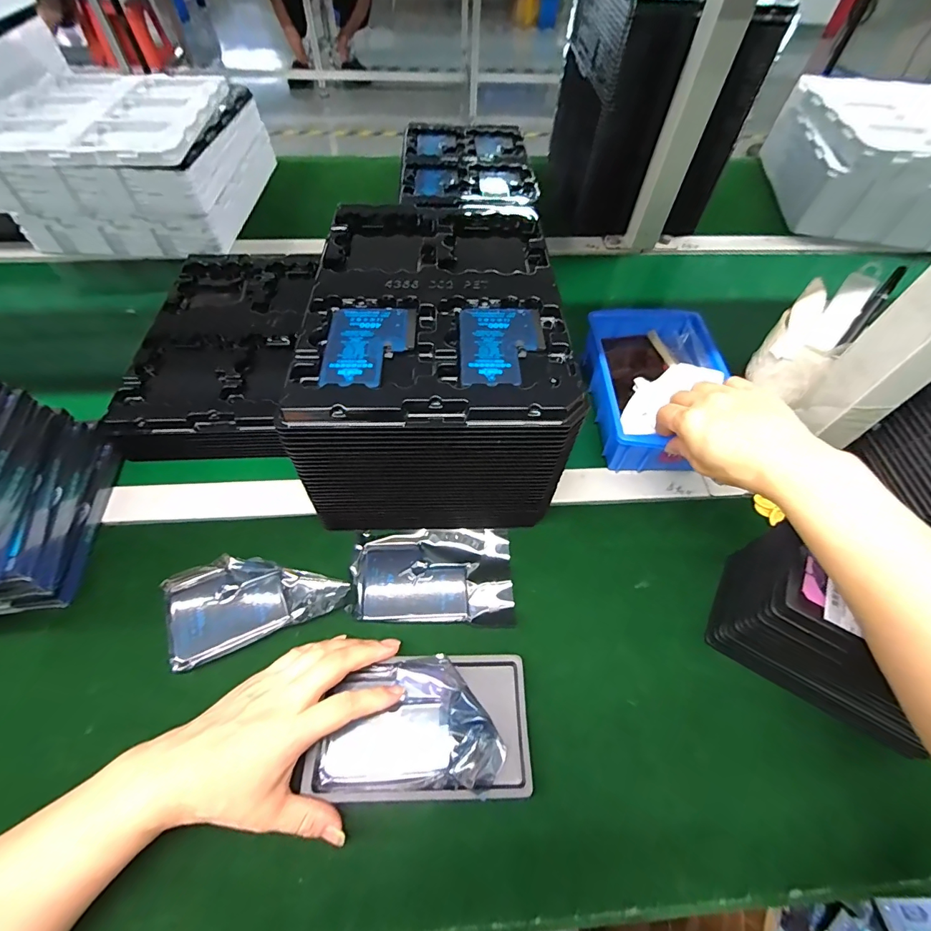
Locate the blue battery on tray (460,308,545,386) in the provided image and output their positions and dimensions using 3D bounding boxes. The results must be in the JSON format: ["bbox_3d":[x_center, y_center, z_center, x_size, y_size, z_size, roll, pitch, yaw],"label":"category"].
[{"bbox_3d":[0.029,-0.095,0.337,0.065,0.007,0.092,2,57,-1],"label":"blue battery on tray"}]

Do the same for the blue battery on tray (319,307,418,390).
[{"bbox_3d":[-0.073,-0.094,0.333,0.067,0.009,0.093,0,57,-2],"label":"blue battery on tray"}]

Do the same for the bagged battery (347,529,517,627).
[{"bbox_3d":[-0.030,0.098,0.393,0.141,0.006,0.086,1,57,0],"label":"bagged battery"}]

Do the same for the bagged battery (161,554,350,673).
[{"bbox_3d":[-0.186,0.113,0.381,0.142,0.010,0.080,-20,60,-14],"label":"bagged battery"}]

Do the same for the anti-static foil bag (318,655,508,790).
[{"bbox_3d":[-0.038,0.191,0.325,0.126,0.016,0.082,0,58,-1],"label":"anti-static foil bag"}]

